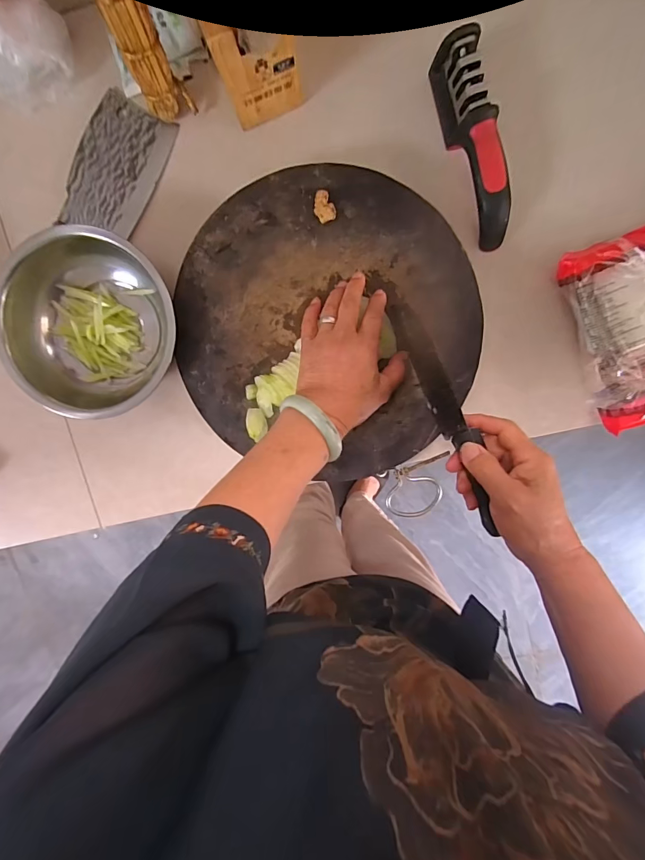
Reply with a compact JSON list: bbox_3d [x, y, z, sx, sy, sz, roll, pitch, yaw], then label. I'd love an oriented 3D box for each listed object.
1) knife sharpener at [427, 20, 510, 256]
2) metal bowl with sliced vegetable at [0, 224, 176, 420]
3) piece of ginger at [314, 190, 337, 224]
[{"bbox_3d":[0.160,-0.293,0.417,0.038,0.052,0.191,-18,99,5],"label":"knife sharpener"},{"bbox_3d":[-0.259,-0.119,0.456,0.193,0.075,0.191,0,100,2],"label":"metal bowl with sliced vegetable"},{"bbox_3d":[0.002,-0.232,0.415,0.021,0.011,0.030,-18,99,5],"label":"piece of ginger"}]

